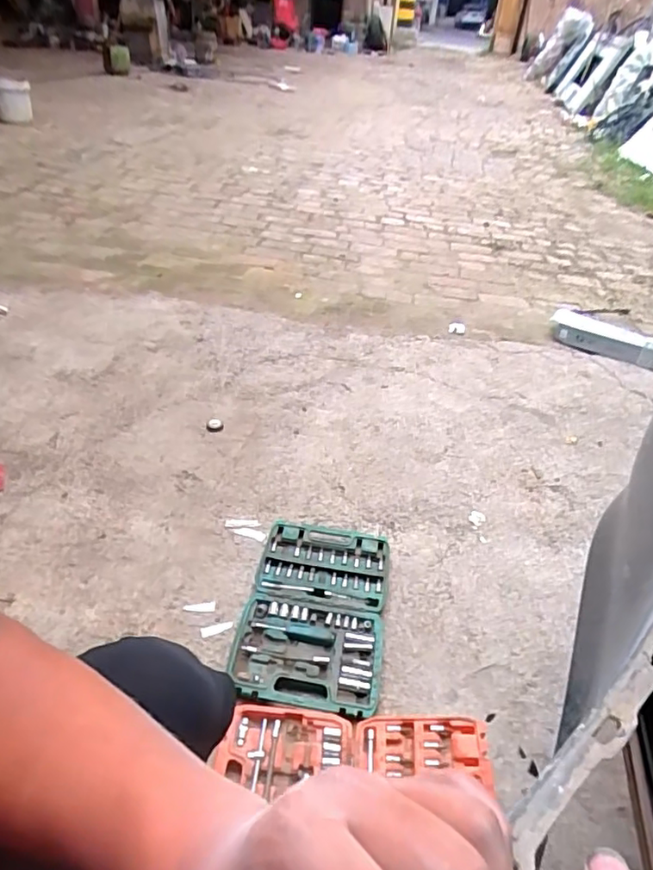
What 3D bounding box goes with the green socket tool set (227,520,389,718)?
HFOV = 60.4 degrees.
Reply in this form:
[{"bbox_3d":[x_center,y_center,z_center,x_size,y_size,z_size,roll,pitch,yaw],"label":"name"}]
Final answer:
[{"bbox_3d":[-0.018,0.313,1.045,0.251,0.030,0.390,9,38,4],"label":"green socket tool set"}]

